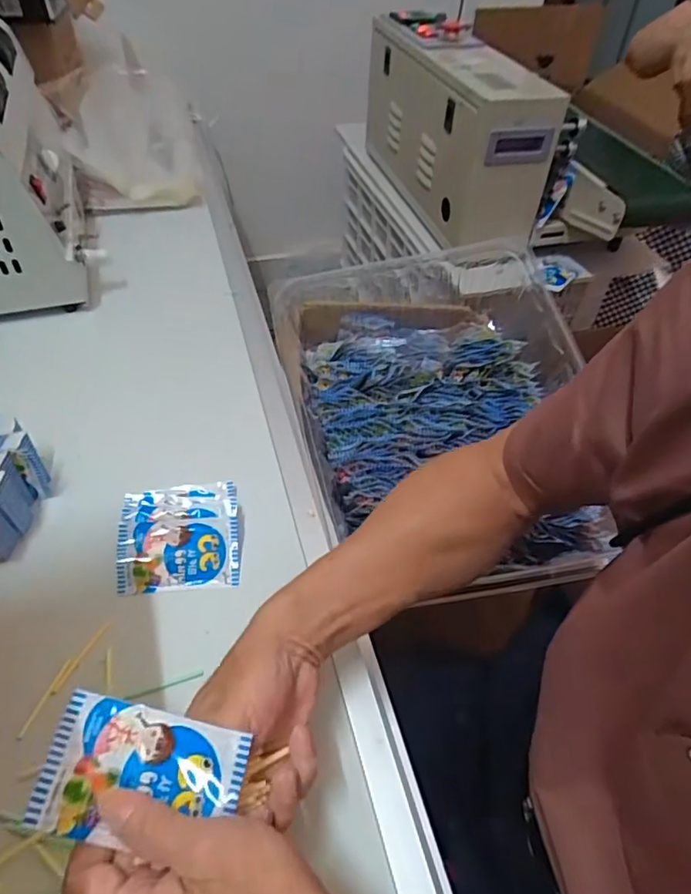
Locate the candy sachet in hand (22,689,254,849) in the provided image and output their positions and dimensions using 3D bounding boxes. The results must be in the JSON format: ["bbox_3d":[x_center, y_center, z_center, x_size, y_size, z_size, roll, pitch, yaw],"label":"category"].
[{"bbox_3d":[-0.103,0.168,0.297,0.097,0.024,0.062,4,47,1],"label":"candy sachet in hand"}]

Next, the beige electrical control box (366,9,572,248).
[{"bbox_3d":[0.194,-0.636,1.102,0.187,0.230,0.556,-6,48,-8],"label":"beige electrical control box"}]

